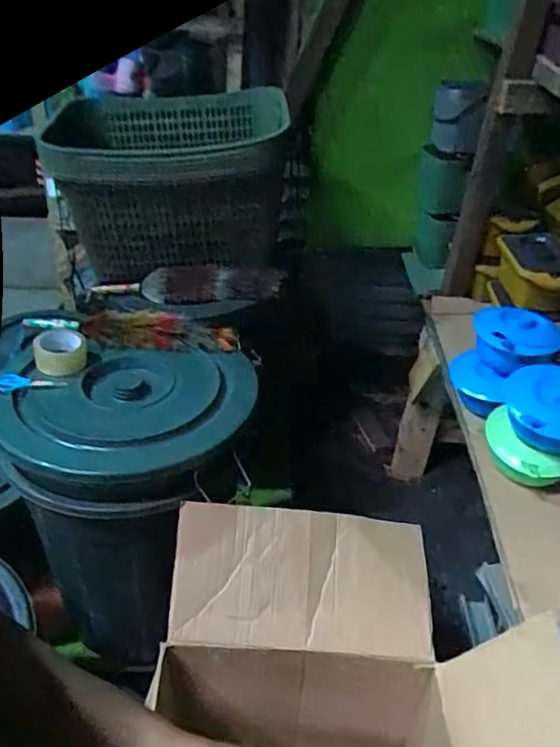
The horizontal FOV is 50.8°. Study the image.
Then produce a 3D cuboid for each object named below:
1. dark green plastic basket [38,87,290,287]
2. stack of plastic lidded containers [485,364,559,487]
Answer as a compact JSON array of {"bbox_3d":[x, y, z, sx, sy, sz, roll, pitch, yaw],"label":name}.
[{"bbox_3d":[-0.233,-0.439,1.383,0.442,0.379,0.360,7,37,3],"label":"dark green plastic basket"},{"bbox_3d":[0.485,0.099,1.083,0.174,0.193,0.181,18,39,17],"label":"stack of plastic lidded containers"}]

